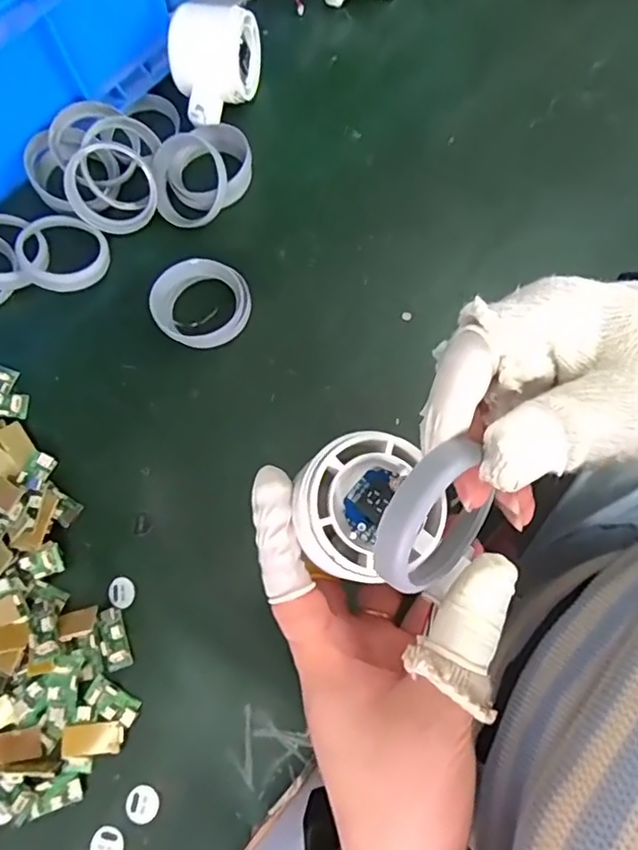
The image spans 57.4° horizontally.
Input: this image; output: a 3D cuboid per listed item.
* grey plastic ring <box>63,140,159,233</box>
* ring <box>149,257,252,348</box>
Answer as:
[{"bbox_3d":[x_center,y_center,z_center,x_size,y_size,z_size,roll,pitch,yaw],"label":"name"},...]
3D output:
[{"bbox_3d":[-0.143,-0.163,0.403,0.058,0.016,0.059,-3,120,-5],"label":"grey plastic ring"},{"bbox_3d":[-0.076,-0.079,0.381,0.062,0.020,0.056,-32,74,-7],"label":"ring"}]

